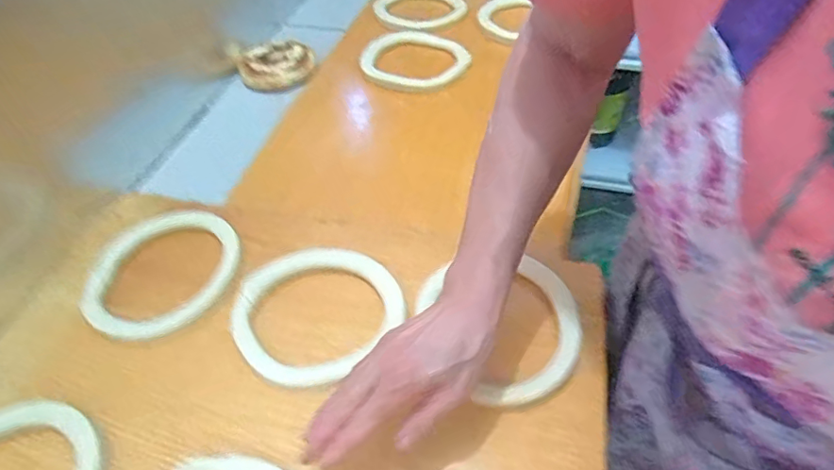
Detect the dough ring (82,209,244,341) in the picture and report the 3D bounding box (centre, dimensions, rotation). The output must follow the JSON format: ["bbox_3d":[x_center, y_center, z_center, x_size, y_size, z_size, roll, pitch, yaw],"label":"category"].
[{"bbox_3d":[-0.271,0.037,0.570,0.159,0.020,0.149,-2,48,2],"label":"dough ring"}]

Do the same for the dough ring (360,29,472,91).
[{"bbox_3d":[0.000,-0.291,0.860,0.166,0.016,0.166,-2,48,2],"label":"dough ring"}]

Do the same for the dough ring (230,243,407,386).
[{"bbox_3d":[-0.102,0.071,0.532,0.150,0.014,0.157,-2,48,2],"label":"dough ring"}]

